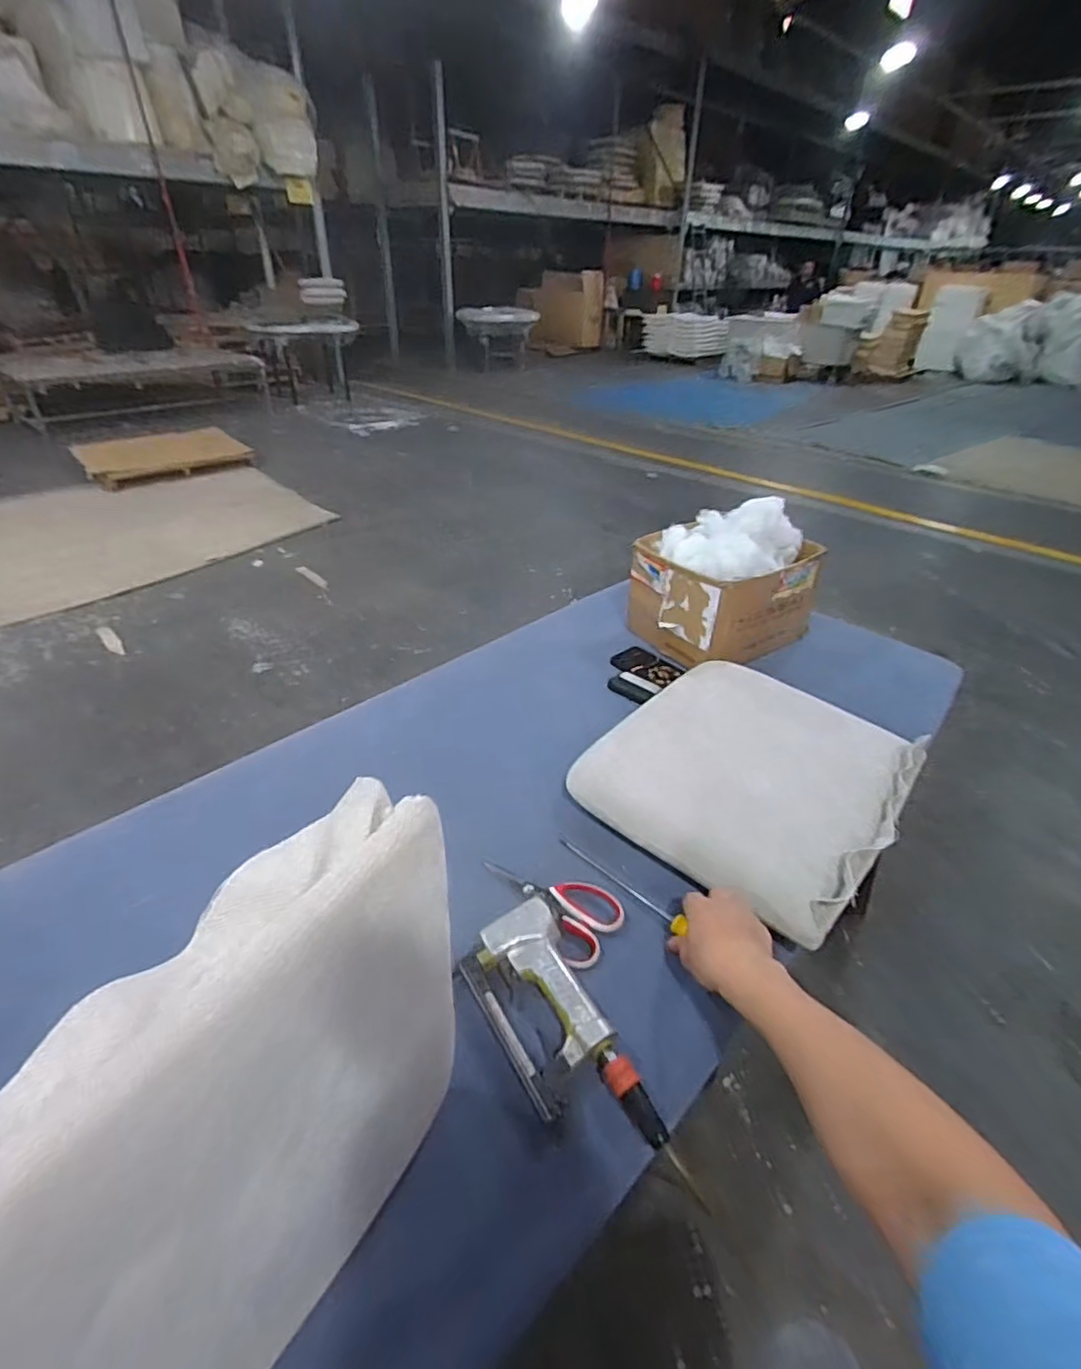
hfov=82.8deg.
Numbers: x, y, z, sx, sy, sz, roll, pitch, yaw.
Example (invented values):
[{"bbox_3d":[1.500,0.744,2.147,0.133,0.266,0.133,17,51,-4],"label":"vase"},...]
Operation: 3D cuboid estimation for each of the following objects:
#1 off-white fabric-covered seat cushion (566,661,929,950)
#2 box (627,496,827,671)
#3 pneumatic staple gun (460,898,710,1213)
[{"bbox_3d":[0.293,0.120,0.866,0.379,0.081,0.386,30,44,34],"label":"off-white fabric-covered seat cushion"},{"bbox_3d":[0.373,-0.210,1.224,0.308,0.251,0.261,-13,38,-20],"label":"box"},{"bbox_3d":[0.015,0.343,0.599,0.118,0.042,0.262,-16,39,-23],"label":"pneumatic staple gun"}]

